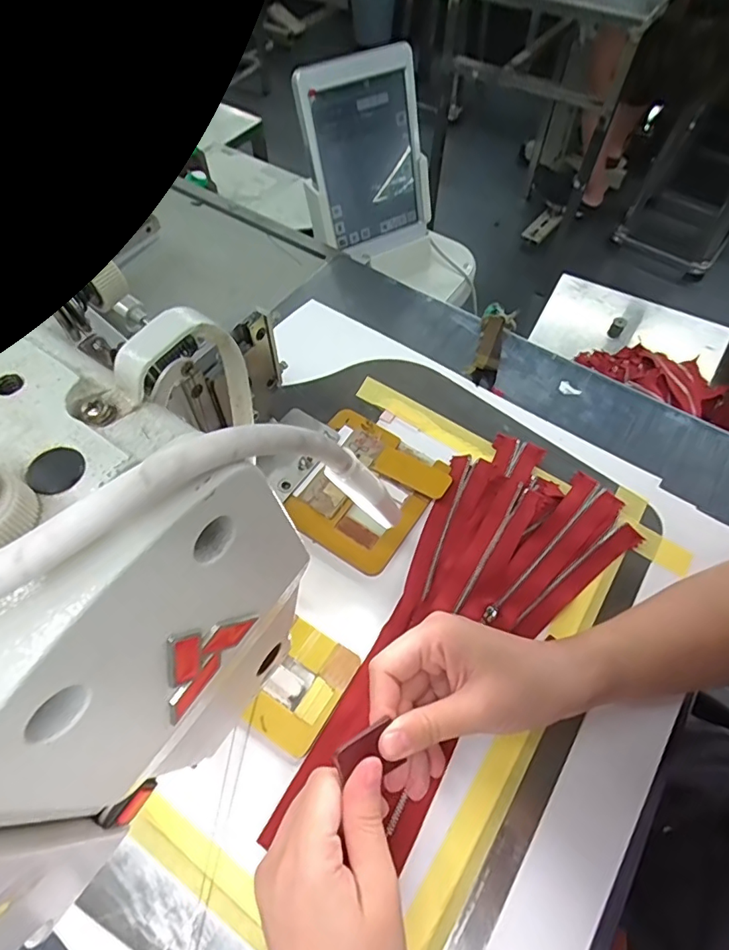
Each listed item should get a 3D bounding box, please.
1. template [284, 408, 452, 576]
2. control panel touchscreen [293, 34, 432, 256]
[{"bbox_3d":[-0.003,0.009,0.413,0.109,0.016,0.114,32,64,16],"label":"template"},{"bbox_3d":[0.006,-0.396,0.649,0.155,0.204,0.021,-29,44,-18],"label":"control panel touchscreen"}]

